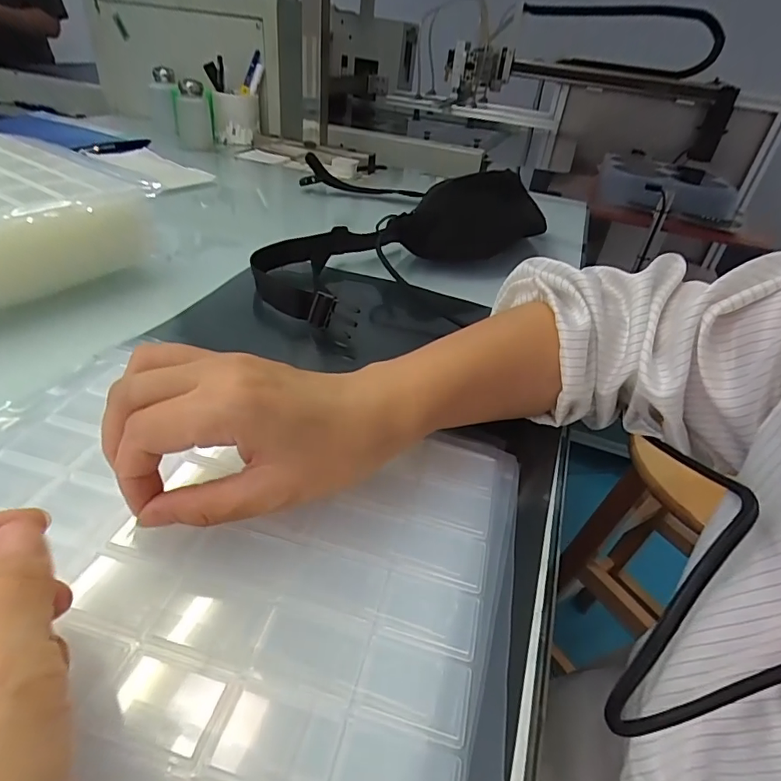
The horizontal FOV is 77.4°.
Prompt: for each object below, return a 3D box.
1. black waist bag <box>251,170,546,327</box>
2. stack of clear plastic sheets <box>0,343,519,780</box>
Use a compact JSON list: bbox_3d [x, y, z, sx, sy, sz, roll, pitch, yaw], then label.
[{"bbox_3d":[0.038,-0.186,0.549,0.141,0.084,0.425,31,42,29],"label":"black waist bag"},{"bbox_3d":[-0.094,0.073,0.225,0.293,0.019,0.228,13,35,10],"label":"stack of clear plastic sheets"}]

